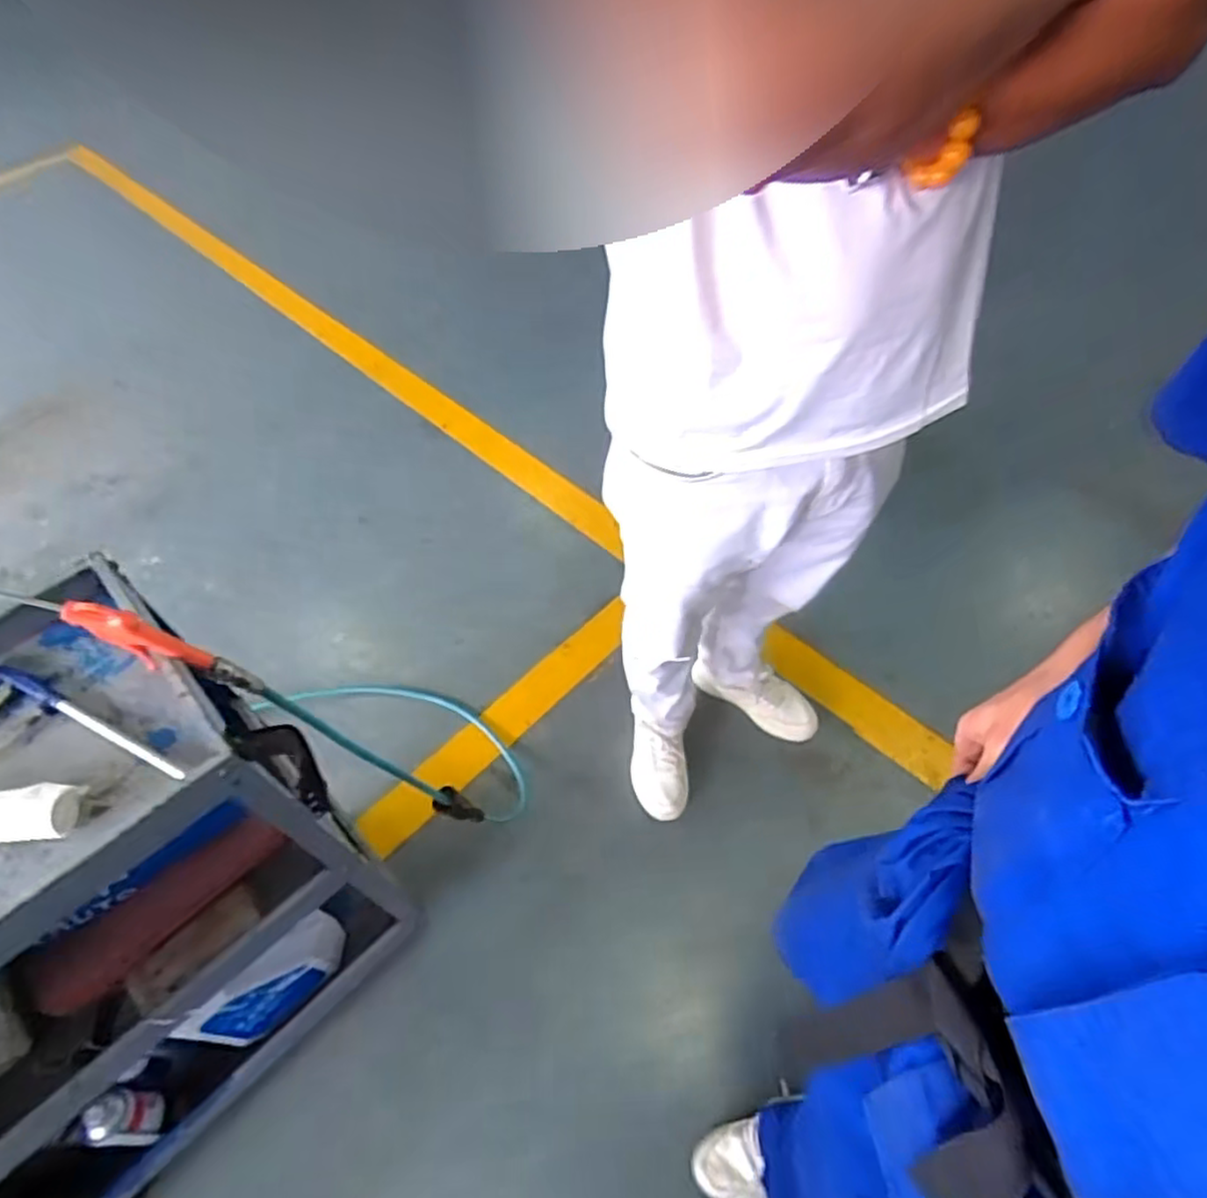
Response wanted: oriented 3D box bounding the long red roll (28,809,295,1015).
[{"bbox_3d":[-0.583,0.408,0.921,0.319,0.057,0.070,-38,61,-22],"label":"long red roll"}]

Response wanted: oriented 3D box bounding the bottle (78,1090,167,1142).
[{"bbox_3d":[-0.698,0.754,1.028,0.048,0.135,0.066,-4,54,1],"label":"bottle"}]

